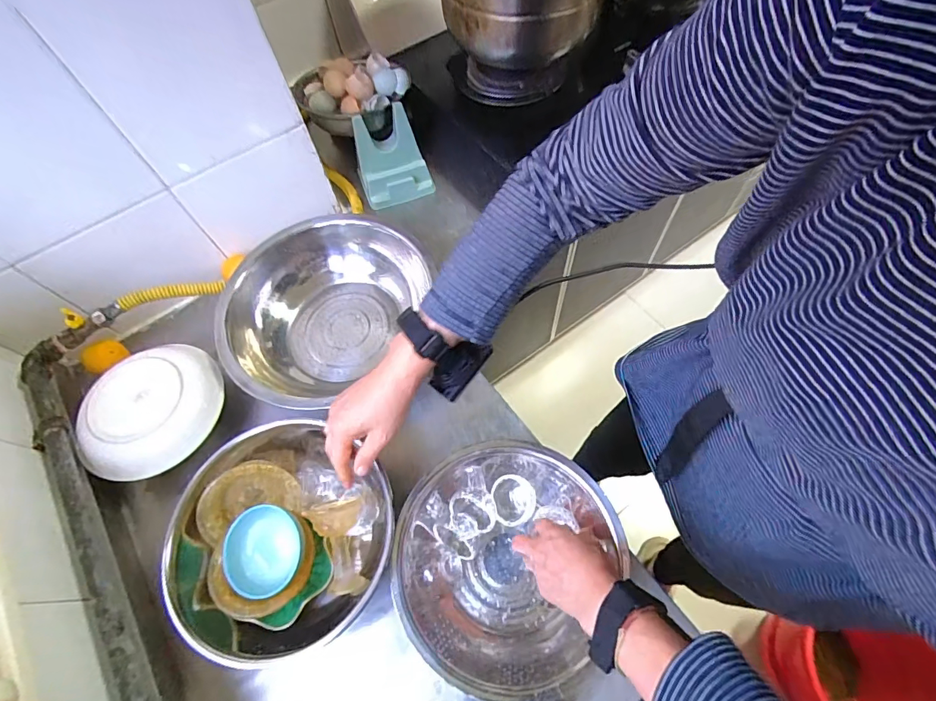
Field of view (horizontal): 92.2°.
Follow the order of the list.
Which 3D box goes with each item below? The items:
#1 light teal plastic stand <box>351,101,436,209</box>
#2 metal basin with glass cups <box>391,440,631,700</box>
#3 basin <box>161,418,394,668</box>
[{"bbox_3d":[-0.131,-0.324,0.771,0.117,0.114,0.103,-20,63,-7],"label":"light teal plastic stand"},{"bbox_3d":[0.038,0.227,0.499,0.222,0.071,0.243,-1,63,3],"label":"metal basin with glass cups"},{"bbox_3d":[-0.211,0.207,0.512,0.218,0.096,0.232,-1,63,3],"label":"basin"}]

